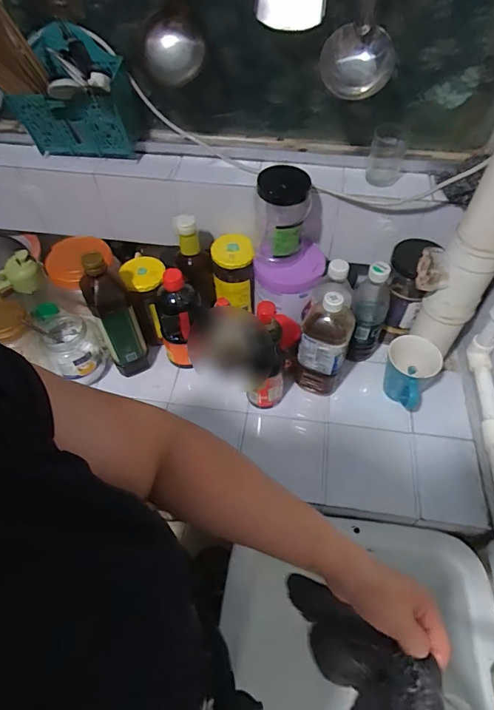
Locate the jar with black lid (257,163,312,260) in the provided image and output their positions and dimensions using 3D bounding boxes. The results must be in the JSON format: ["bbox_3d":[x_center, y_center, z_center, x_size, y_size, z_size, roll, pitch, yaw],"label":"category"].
[{"bbox_3d":[0.059,-0.229,0.713,0.085,0.152,0.073,0,53,1],"label":"jar with black lid"}]

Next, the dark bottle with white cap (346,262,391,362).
[{"bbox_3d":[0.220,-0.074,0.770,0.069,0.220,0.061,17,55,13],"label":"dark bottle with white cap"}]

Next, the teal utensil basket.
[{"bbox_3d":[-0.292,-0.420,0.707,0.192,0.180,0.103,15,55,12],"label":"teal utensil basket"}]

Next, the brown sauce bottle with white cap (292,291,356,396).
[{"bbox_3d":[0.135,-0.020,0.742,0.088,0.219,0.082,12,54,10],"label":"brown sauce bottle with white cap"}]

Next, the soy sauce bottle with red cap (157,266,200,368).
[{"bbox_3d":[-0.121,-0.061,0.776,0.080,0.204,0.062,-8,53,-5],"label":"soy sauce bottle with red cap"}]

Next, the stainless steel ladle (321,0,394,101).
[{"bbox_3d":[0.152,-0.499,0.480,0.086,0.335,0.146,8,54,7],"label":"stainless steel ladle"}]

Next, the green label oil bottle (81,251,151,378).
[{"bbox_3d":[-0.233,-0.068,0.748,0.069,0.261,0.078,-20,55,-14],"label":"green label oil bottle"}]

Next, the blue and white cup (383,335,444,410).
[{"bbox_3d":[0.279,0.032,0.742,0.087,0.100,0.094,25,57,18],"label":"blue and white cup"}]

